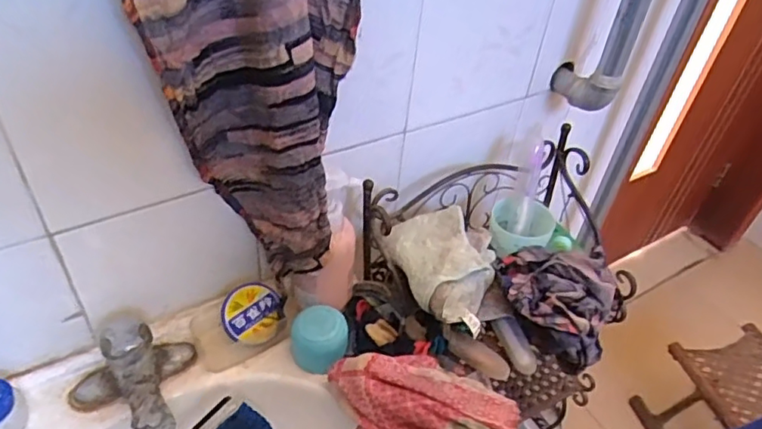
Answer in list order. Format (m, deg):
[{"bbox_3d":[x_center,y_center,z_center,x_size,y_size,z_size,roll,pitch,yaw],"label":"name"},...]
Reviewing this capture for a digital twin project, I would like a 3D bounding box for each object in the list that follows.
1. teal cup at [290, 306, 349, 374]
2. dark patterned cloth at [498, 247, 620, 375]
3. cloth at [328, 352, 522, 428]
[{"bbox_3d":[-0.069,0.139,0.651,0.061,0.053,0.054,2,43,-5],"label":"teal cup"},{"bbox_3d":[0.211,0.106,0.712,0.140,0.072,0.120,23,45,17],"label":"dark patterned cloth"},{"bbox_3d":[0.044,0.212,0.582,0.206,0.071,0.127,32,48,25],"label":"cloth"}]

